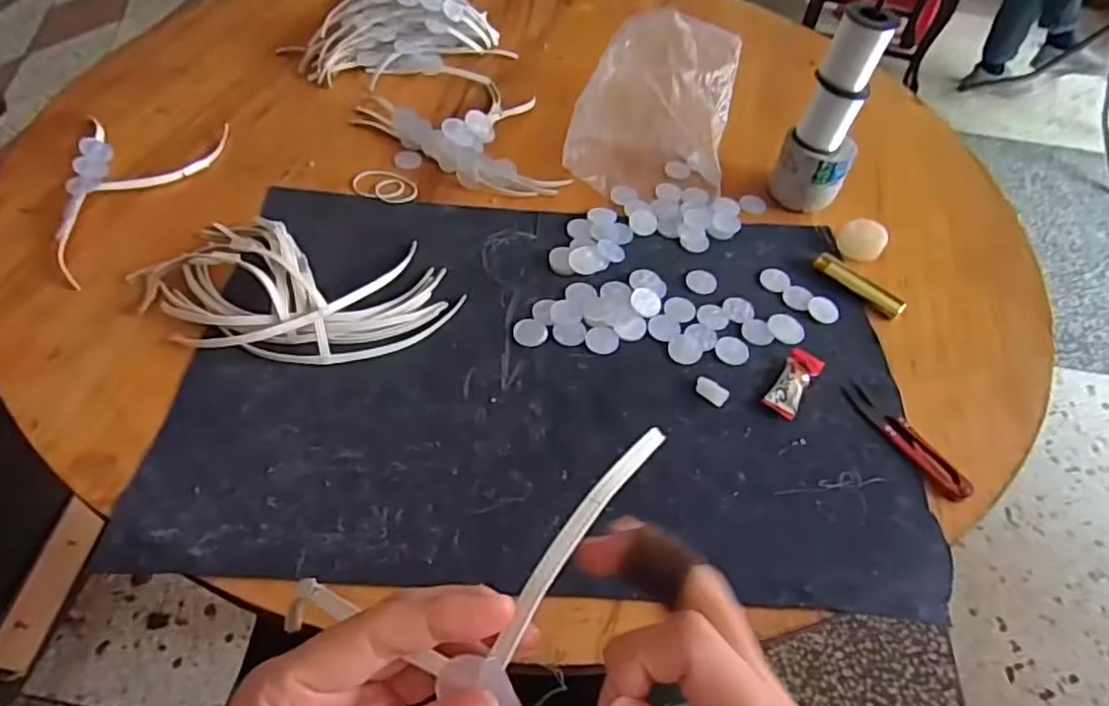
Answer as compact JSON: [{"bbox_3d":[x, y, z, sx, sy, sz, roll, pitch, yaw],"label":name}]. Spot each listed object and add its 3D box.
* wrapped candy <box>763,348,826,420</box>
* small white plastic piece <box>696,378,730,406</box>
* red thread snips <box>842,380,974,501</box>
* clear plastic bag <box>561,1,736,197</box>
[{"bbox_3d":[0.178,0.022,0.495,0.025,0.009,0.063,31,54,19],"label":"wrapped candy"},{"bbox_3d":[0.113,0.028,0.483,0.024,0.010,0.012,34,56,21],"label":"small white plastic piece"},{"bbox_3d":[0.251,0.059,0.475,0.028,0.005,0.104,-18,54,-19],"label":"red thread snips"},{"bbox_3d":[0.102,-0.254,0.668,0.149,0.078,0.217,11,50,4],"label":"clear plastic bag"}]

